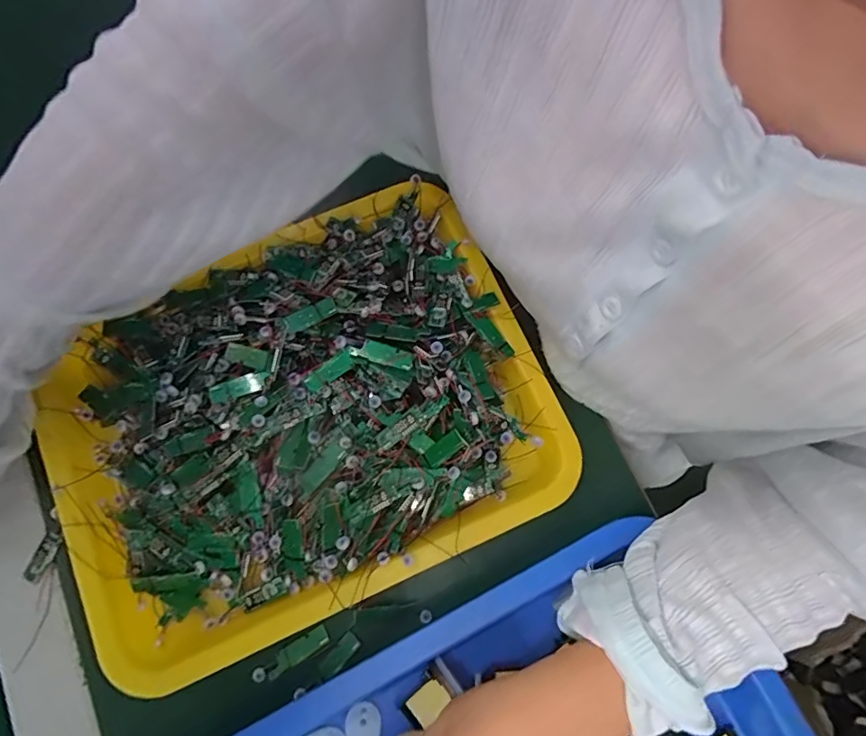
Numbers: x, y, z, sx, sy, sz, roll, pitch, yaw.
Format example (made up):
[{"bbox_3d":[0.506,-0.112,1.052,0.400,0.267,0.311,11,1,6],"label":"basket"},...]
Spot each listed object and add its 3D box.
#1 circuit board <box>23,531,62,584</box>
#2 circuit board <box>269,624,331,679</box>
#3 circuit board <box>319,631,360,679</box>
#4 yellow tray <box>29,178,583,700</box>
[{"bbox_3d":[-0.265,0.129,0.345,0.012,0.004,0.034,26,77,5],"label":"circuit board"},{"bbox_3d":[-0.090,0.188,0.337,0.043,0.006,0.013,-31,78,-8],"label":"circuit board"},{"bbox_3d":[-0.063,0.193,0.340,0.012,0.004,0.032,41,79,9],"label":"circuit board"},{"bbox_3d":[-0.093,0.032,0.348,0.324,0.048,0.252,-25,77,-7],"label":"yellow tray"}]

